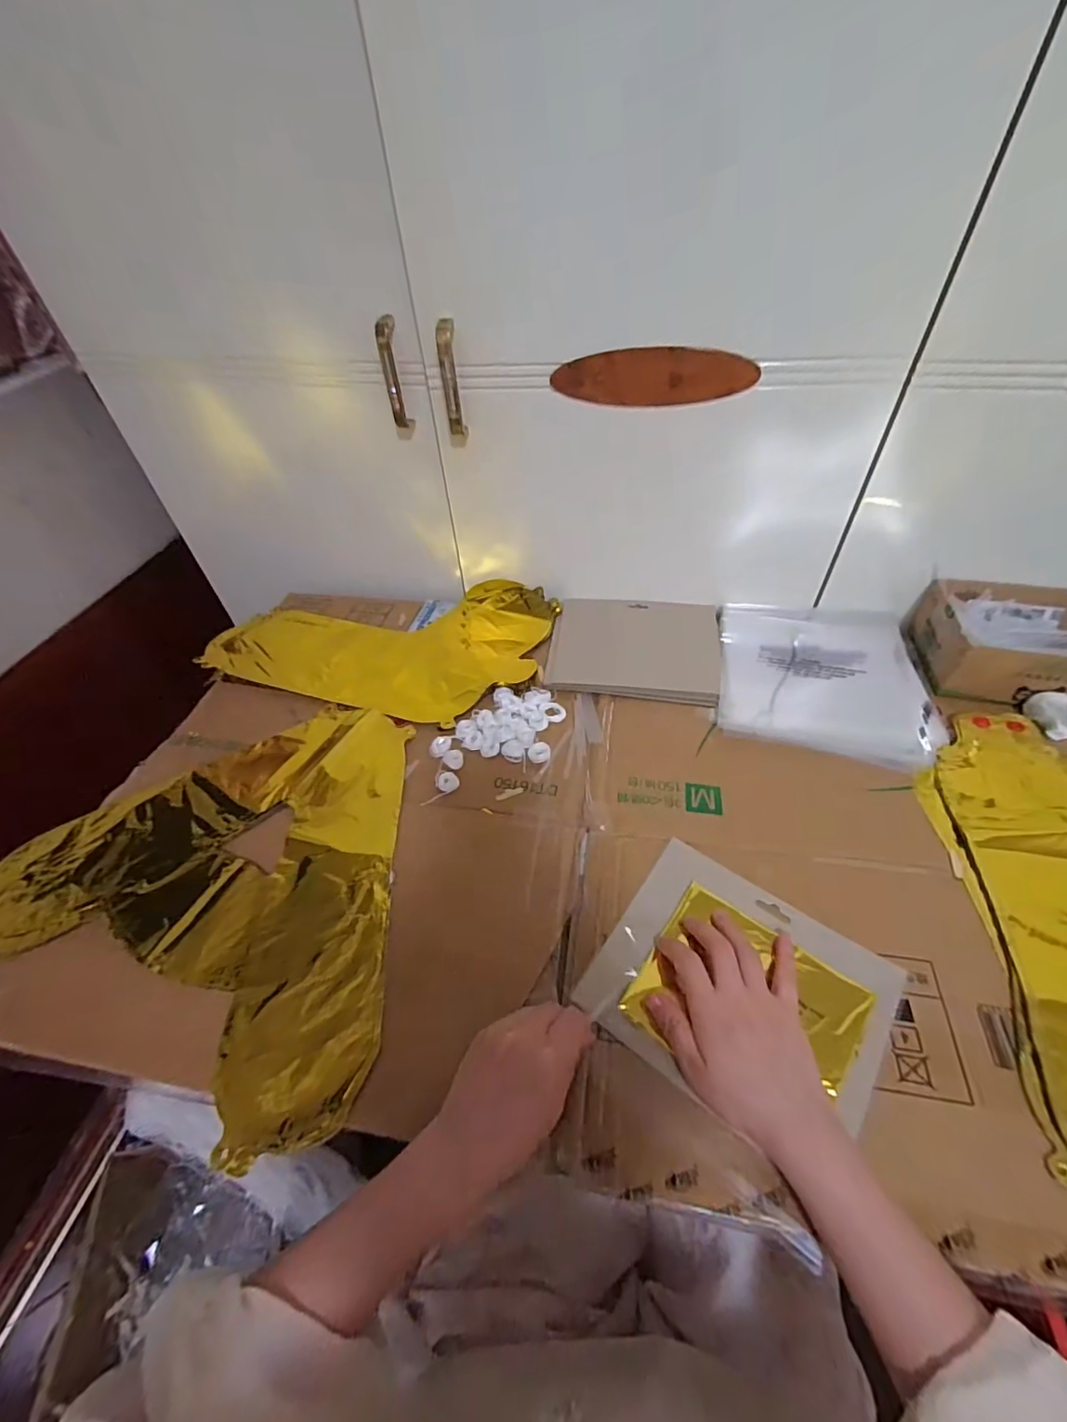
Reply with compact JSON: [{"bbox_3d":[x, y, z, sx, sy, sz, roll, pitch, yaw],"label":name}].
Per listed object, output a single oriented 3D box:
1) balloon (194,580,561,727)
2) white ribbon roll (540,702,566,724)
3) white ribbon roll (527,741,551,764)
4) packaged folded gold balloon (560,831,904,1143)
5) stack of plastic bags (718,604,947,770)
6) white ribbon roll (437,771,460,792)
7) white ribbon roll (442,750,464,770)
[{"bbox_3d":[-0.189,-0.097,0.679,0.398,0.026,0.240,13,51,14],"label":"balloon"},{"bbox_3d":[0.023,0.000,0.579,0.023,0.004,0.028,-27,53,-19],"label":"white ribbon roll"},{"bbox_3d":[0.006,0.042,0.543,0.022,0.005,0.023,-2,49,2],"label":"white ribbon roll"},{"bbox_3d":[0.153,0.204,0.398,0.190,0.016,0.163,28,56,24],"label":"packaged folded gold balloon"},{"bbox_3d":[0.324,-0.044,0.599,0.216,0.016,0.217,9,51,11],"label":"stack of plastic bags"},{"bbox_3d":[-0.084,0.068,0.525,0.021,0.007,0.022,-2,49,2],"label":"white ribbon roll"},{"bbox_3d":[-0.081,0.048,0.541,0.020,0.004,0.024,-18,51,-12],"label":"white ribbon roll"}]

